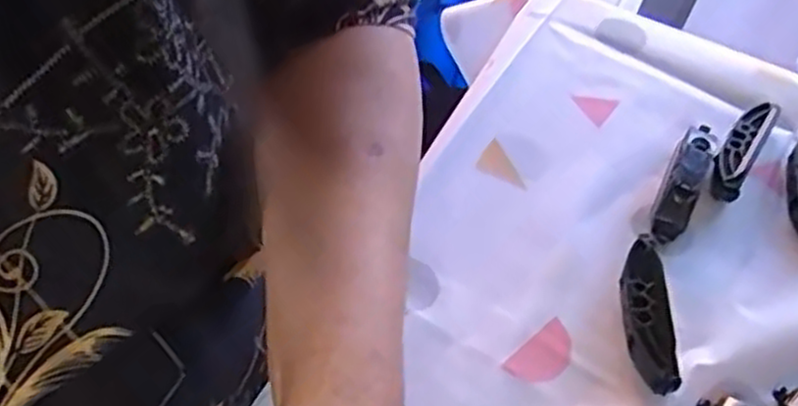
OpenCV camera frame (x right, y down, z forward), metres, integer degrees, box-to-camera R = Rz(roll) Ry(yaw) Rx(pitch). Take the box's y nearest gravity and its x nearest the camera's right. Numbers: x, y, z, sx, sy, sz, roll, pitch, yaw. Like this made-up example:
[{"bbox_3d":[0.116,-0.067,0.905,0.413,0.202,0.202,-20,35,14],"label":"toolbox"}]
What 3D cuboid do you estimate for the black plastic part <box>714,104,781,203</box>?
[{"bbox_3d":[0.192,-0.029,0.436,0.019,0.016,0.076,30,55,17],"label":"black plastic part"}]

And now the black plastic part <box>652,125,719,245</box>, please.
[{"bbox_3d":[0.155,-0.014,0.418,0.019,0.018,0.080,25,54,14],"label":"black plastic part"}]

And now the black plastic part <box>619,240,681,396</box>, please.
[{"bbox_3d":[0.114,0.052,0.361,0.017,0.018,0.072,2,52,-4],"label":"black plastic part"}]

